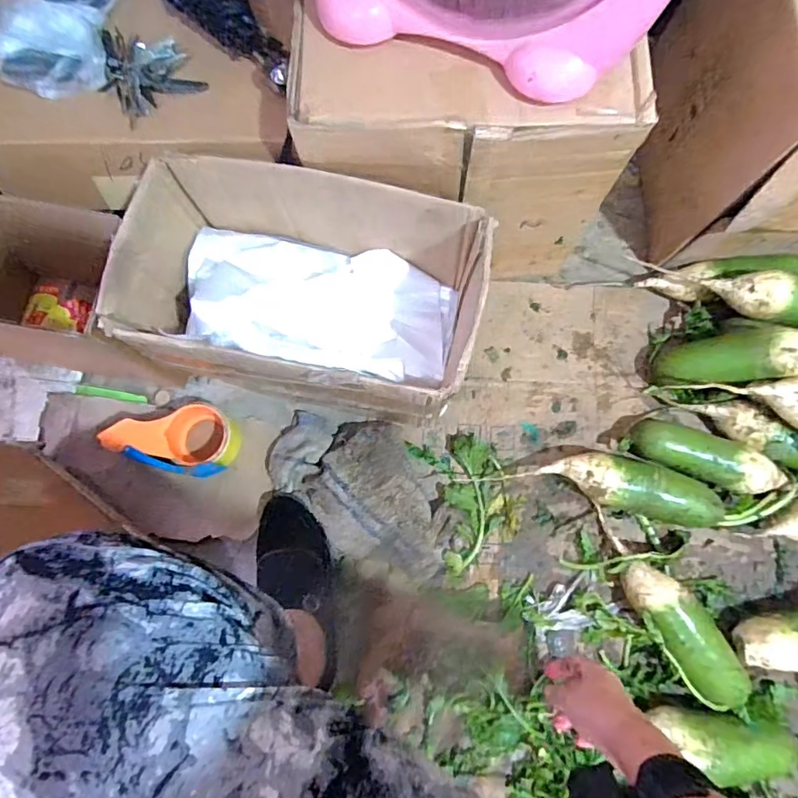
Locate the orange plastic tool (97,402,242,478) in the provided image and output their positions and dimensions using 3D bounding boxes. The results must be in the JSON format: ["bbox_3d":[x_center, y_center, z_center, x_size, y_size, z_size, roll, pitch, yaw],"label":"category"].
[{"bbox_3d":[-0.295,0.048,0.652,0.147,0.064,0.092,11,79,3],"label":"orange plastic tool"}]

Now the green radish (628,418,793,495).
[{"bbox_3d":[0.395,0.078,0.649,0.190,0.058,0.064,20,79,5],"label":"green radish"}]

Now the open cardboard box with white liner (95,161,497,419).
[{"bbox_3d":[-0.096,-0.108,0.544,0.350,0.164,0.208,9,79,3],"label":"open cardboard box with white liner"}]

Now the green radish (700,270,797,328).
[{"bbox_3d":[0.510,-0.121,0.645,0.207,0.067,0.061,6,79,2],"label":"green radish"}]

